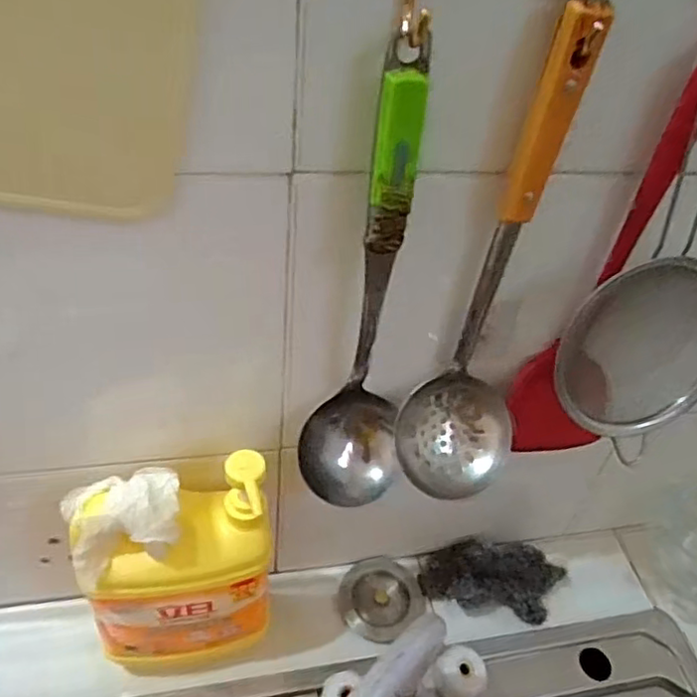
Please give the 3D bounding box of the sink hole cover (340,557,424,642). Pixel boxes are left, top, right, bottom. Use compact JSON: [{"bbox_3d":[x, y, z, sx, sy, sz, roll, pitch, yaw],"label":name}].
[{"bbox_3d":[0.034,0.251,0.644,0.081,0.026,0.074,-26,52,-31],"label":"sink hole cover"}]

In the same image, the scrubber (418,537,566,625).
[{"bbox_3d":[0.151,0.236,0.658,0.144,0.033,0.072,9,42,1],"label":"scrubber"}]

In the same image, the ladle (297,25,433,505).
[{"bbox_3d":[0.015,-0.020,0.405,0.073,0.324,0.061,10,42,2],"label":"ladle"}]

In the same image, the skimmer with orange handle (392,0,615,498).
[{"bbox_3d":[0.097,-0.028,0.406,0.084,0.332,0.079,20,44,13],"label":"skimmer with orange handle"}]

